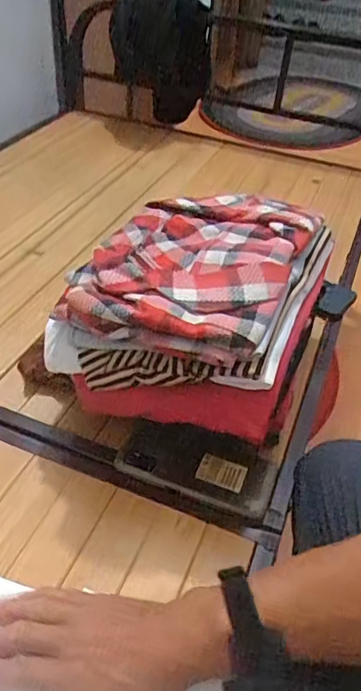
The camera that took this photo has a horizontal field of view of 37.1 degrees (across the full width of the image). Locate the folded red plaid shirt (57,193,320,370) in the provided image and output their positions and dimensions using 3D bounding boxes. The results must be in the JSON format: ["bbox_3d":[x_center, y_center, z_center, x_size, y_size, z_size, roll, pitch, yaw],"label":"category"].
[{"bbox_3d":[0.017,-0.094,0.563,0.197,0.043,0.280,18,44,15],"label":"folded red plaid shirt"}]

